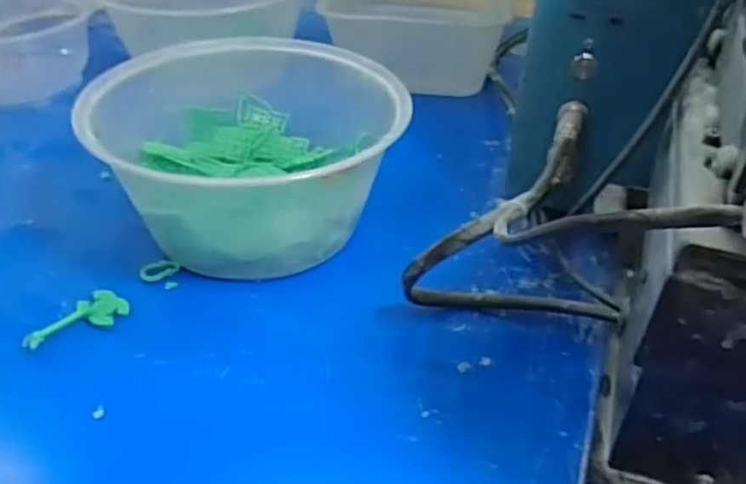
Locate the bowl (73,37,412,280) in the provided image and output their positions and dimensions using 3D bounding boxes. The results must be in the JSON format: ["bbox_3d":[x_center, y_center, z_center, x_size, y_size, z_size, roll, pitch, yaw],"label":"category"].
[{"bbox_3d":[-0.061,-0.055,0.393,0.163,0.075,0.186,27,45,28],"label":"bowl"}]

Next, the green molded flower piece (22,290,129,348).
[{"bbox_3d":[-0.140,0.038,0.325,0.022,0.004,0.048,27,39,20],"label":"green molded flower piece"}]

